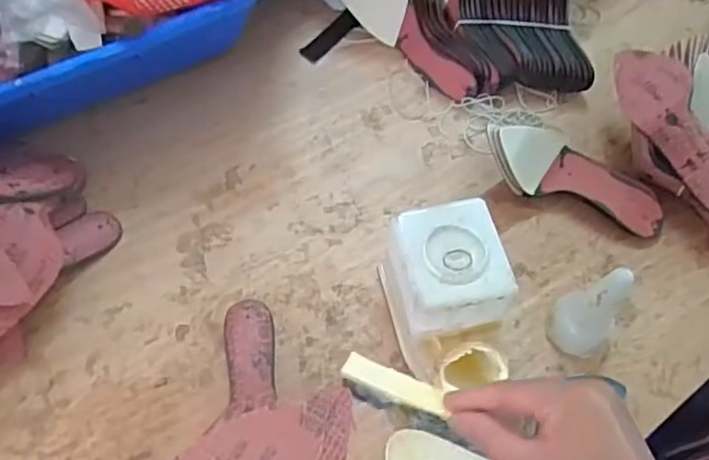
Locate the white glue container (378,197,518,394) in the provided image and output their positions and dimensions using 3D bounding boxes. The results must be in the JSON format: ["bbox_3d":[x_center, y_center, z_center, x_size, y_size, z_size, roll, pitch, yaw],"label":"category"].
[{"bbox_3d":[0.097,0.074,0.655,0.104,0.123,0.161,-10,62,-8],"label":"white glue container"}]

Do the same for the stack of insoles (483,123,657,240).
[{"bbox_3d":[0.263,-0.067,0.763,0.240,0.068,0.080,23,61,-9],"label":"stack of insoles"}]

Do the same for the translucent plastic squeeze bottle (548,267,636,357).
[{"bbox_3d":[0.255,0.076,0.655,0.067,0.127,0.072,40,66,18],"label":"translucent plastic squeeze bottle"}]

